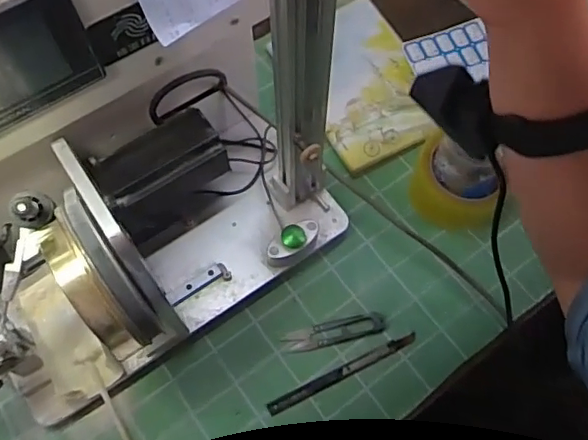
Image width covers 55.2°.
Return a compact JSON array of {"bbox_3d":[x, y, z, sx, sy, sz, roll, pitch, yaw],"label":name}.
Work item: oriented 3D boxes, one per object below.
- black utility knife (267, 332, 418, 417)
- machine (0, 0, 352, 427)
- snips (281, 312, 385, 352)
[{"bbox_3d":[0.047,0.145,0.535,0.154,0.009,0.011,-24,68,-11],"label":"black utility knife"},{"bbox_3d":[-0.146,-0.046,0.426,0.333,0.330,0.234,-34,70,-15],"label":"machine"},{"bbox_3d":[0.040,0.108,0.550,0.099,0.010,0.023,-11,66,-5],"label":"snips"}]

